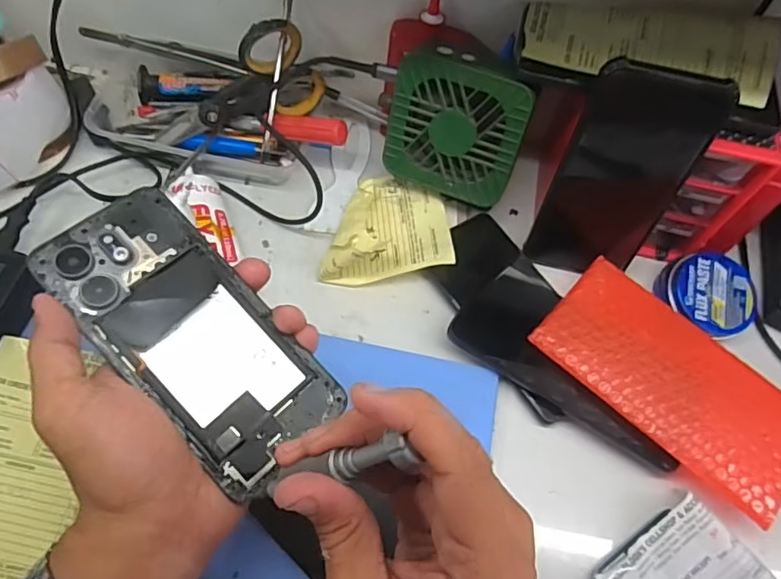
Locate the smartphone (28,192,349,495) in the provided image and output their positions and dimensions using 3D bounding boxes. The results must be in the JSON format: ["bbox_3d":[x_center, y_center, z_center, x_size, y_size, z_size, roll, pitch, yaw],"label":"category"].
[{"bbox_3d":[-0.101,0.021,0.289,0.160,0.009,0.074,46,67,5],"label":"smartphone"}]

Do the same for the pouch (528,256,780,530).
[{"bbox_3d":[0.188,0.058,0.374,0.172,0.008,0.094,42,64,14],"label":"pouch"}]

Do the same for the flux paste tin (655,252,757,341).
[{"bbox_3d":[0.235,0.005,0.420,0.065,0.028,0.065,2,61,-4],"label":"flux paste tin"}]

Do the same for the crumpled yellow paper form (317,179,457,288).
[{"bbox_3d":[-0.002,-0.054,0.425,0.095,0.038,0.096,2,61,-4],"label":"crumpled yellow paper form"}]

